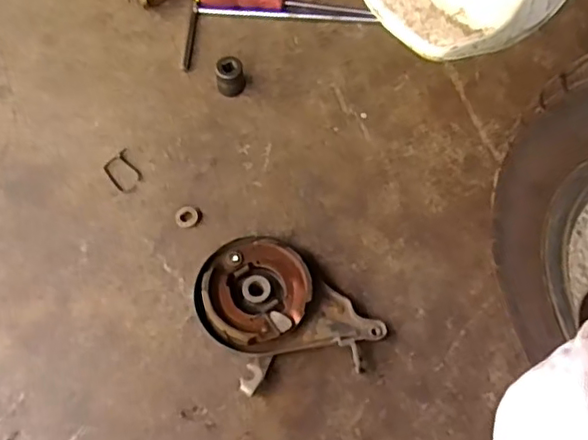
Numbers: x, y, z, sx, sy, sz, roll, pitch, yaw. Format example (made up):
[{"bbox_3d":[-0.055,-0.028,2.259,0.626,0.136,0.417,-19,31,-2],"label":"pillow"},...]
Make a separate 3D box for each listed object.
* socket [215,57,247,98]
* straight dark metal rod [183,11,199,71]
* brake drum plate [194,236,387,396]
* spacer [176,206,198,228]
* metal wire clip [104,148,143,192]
[{"bbox_3d":[-0.074,-0.167,0.702,0.032,0.034,0.034,1,64,-2],"label":"socket"},{"bbox_3d":[-0.129,-0.223,0.743,0.008,0.005,0.092,4,64,0],"label":"straight dark metal rod"},{"bbox_3d":[-0.017,0.093,0.585,0.170,0.031,0.127,42,70,17],"label":"brake drum plate"},{"bbox_3d":[-0.116,-0.004,0.648,0.024,0.006,0.023,1,64,-2],"label":"spacer"},{"bbox_3d":[-0.189,-0.054,0.662,0.032,0.004,0.051,-32,69,-16],"label":"metal wire clip"}]

